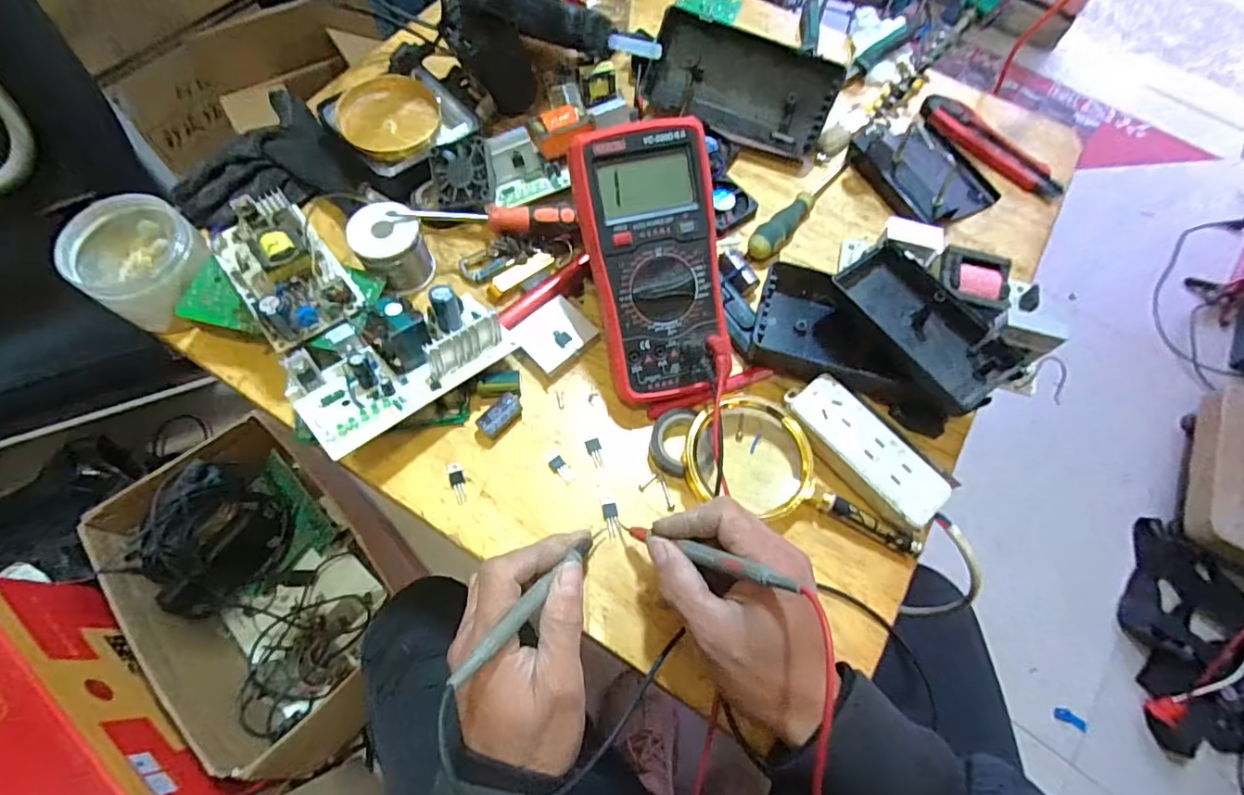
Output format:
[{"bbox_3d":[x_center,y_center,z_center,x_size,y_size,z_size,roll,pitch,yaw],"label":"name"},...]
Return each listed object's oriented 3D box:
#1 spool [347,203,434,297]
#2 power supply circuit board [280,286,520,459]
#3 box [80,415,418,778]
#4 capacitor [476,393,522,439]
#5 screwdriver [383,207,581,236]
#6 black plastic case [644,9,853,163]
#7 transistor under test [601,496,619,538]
[{"bbox_3d":[-0.181,-0.118,0.445,0.050,0.055,0.047,1,66,-2],"label":"spool"},{"bbox_3d":[-0.156,-0.030,0.386,0.141,0.045,0.075,-38,73,-17],"label":"power supply circuit board"},{"bbox_3d":[-0.487,0.270,0.775,0.240,0.166,0.417,-41,74,-18],"label":"box"},{"bbox_3d":[-0.090,0.014,0.412,0.034,0.018,0.016,-41,74,-18],"label":"capacitor"},{"bbox_3d":[-0.107,-0.142,0.447,0.140,0.022,0.021,-6,66,-5],"label":"screwdriver"},{"bbox_3d":[0.110,-0.290,0.523,0.169,0.087,0.040,21,24,9],"label":"black plastic case"},{"bbox_3d":[-0.008,0.083,0.389,0.010,0.004,0.029,-6,66,-5],"label":"transistor under test"}]

